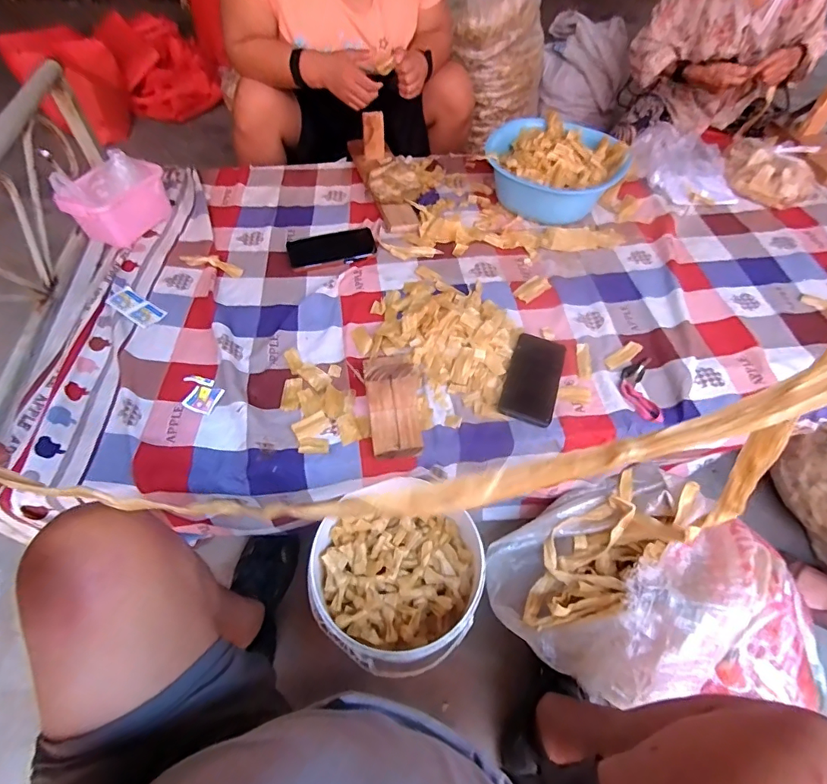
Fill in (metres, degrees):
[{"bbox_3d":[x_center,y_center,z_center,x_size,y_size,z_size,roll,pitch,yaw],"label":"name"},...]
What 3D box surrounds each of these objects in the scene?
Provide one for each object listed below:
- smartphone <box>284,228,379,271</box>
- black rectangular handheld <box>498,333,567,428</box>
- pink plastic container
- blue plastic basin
[{"bbox_3d":[-0.156,-0.276,0.894,0.161,0.006,0.088,-16,57,-10],"label":"smartphone"},{"bbox_3d":[0.186,-0.027,0.714,0.076,0.017,0.168,17,58,11],"label":"black rectangular handheld"},{"bbox_3d":[-0.569,-0.372,0.895,0.100,0.113,0.181,27,60,17],"label":"pink plastic container"},{"bbox_3d":[0.290,-0.465,0.979,0.265,0.111,0.265,0,56,0],"label":"blue plastic basin"}]

